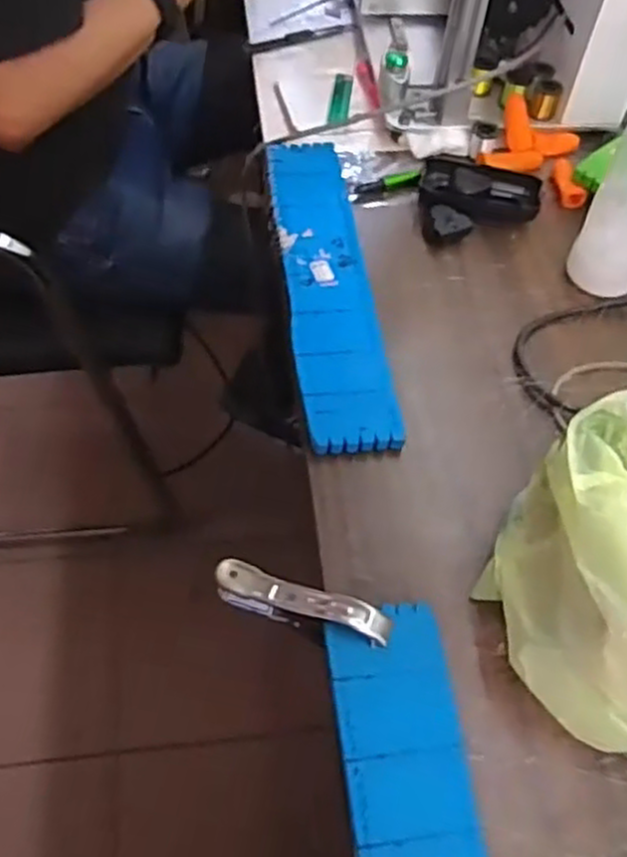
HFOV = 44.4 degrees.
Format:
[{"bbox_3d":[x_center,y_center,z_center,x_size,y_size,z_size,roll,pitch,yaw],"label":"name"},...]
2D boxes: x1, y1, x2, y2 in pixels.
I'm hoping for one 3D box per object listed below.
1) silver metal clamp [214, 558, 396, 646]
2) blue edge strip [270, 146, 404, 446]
[{"bbox_3d":[-0.008,0.113,0.489,0.114,0.039,0.021,20,56,10],"label":"silver metal clamp"},{"bbox_3d":[0.010,-0.129,0.648,0.070,0.016,0.349,-4,55,-6],"label":"blue edge strip"}]

